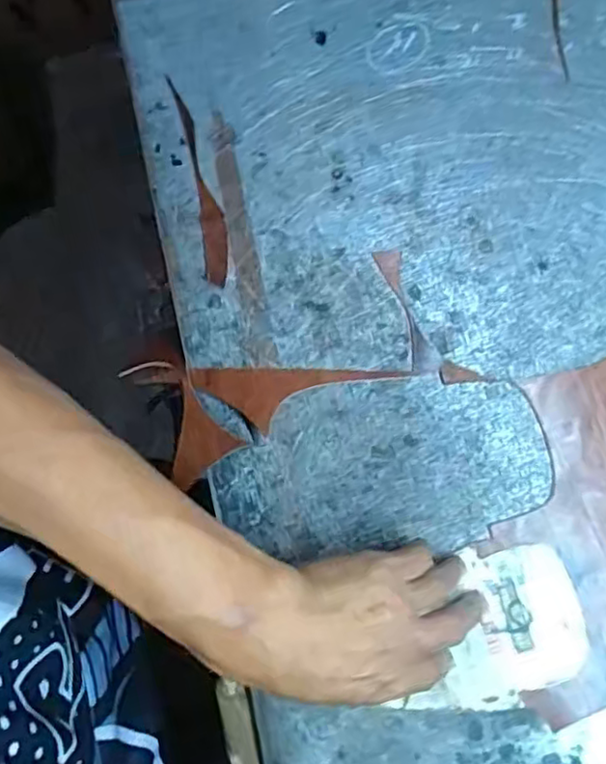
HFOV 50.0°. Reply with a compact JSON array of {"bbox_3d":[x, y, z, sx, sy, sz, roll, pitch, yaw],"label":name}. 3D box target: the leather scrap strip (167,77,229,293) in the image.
[{"bbox_3d":[-0.069,-0.136,0.444,0.018,0.006,0.143,-12,85,2],"label":"leather scrap strip"}]

